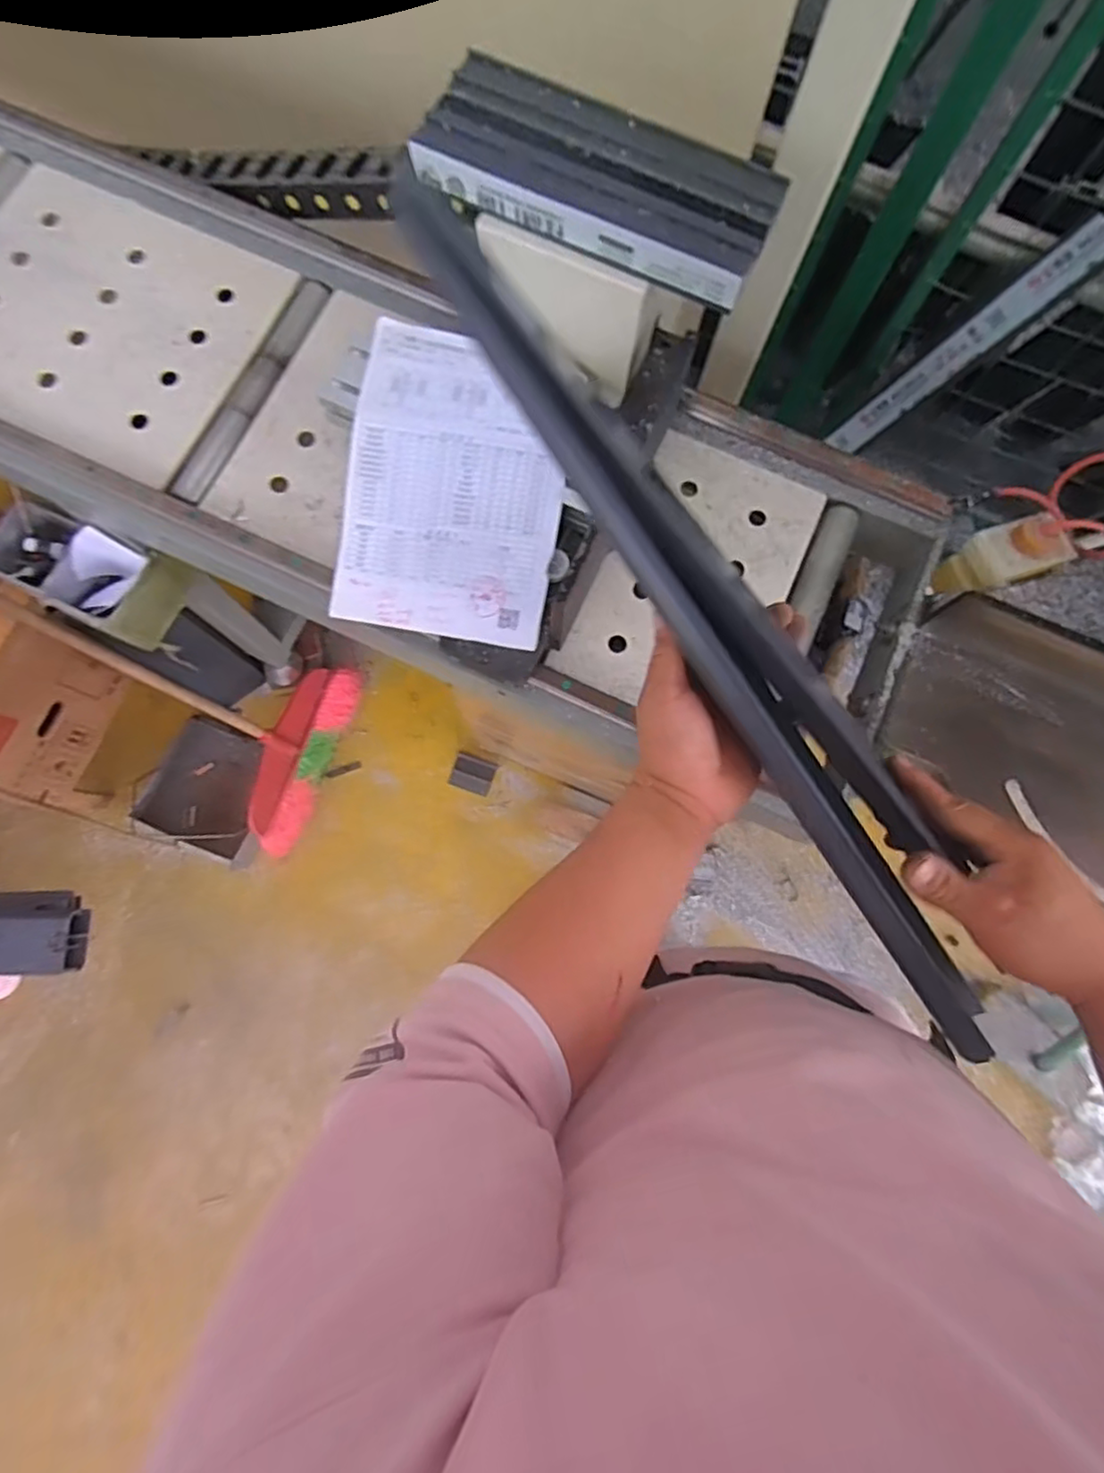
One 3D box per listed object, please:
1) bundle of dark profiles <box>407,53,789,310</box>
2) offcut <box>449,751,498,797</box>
[{"bbox_3d":[0.039,-0.464,0.569,0.289,0.038,0.120,26,79,4],"label":"bundle of dark profiles"},{"bbox_3d":[-0.166,0.079,1.432,0.088,0.013,0.074,18,78,2],"label":"offcut"}]

